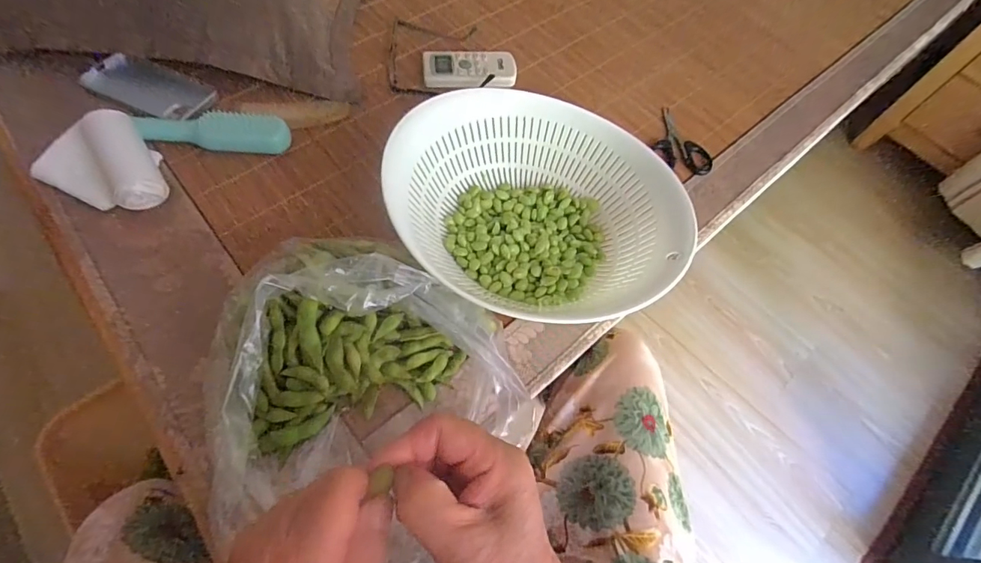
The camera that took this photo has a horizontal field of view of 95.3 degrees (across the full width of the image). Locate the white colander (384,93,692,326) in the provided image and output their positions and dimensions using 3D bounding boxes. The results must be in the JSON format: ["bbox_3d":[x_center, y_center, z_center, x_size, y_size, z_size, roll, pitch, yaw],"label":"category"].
[{"bbox_3d":[0.043,-0.064,0.453,0.247,0.099,0.280,-39,71,-22],"label":"white colander"}]

